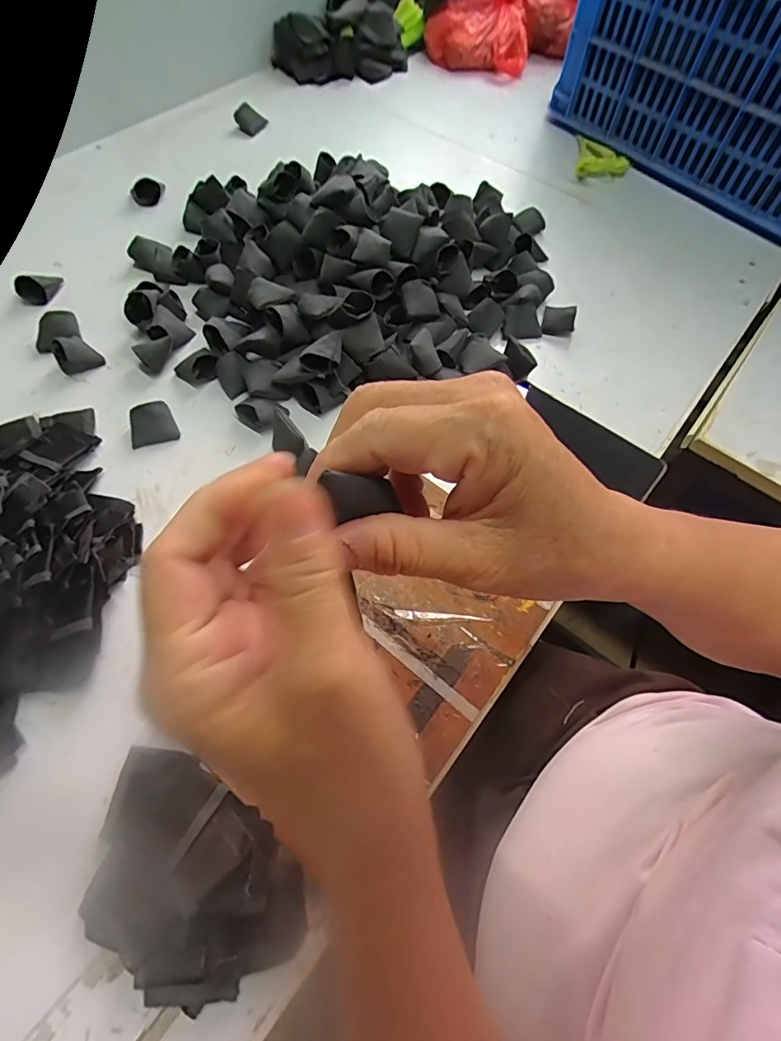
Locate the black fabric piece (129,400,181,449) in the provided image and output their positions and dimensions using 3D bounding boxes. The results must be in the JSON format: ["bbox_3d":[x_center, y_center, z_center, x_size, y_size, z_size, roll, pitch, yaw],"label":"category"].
[{"bbox_3d":[-0.220,-0.088,0.442,0.040,0.021,0.034,-20,65,-13],"label":"black fabric piece"}]

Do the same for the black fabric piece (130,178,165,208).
[{"bbox_3d":[-0.307,-0.420,0.609,0.041,0.027,0.024,-28,67,-16],"label":"black fabric piece"}]

